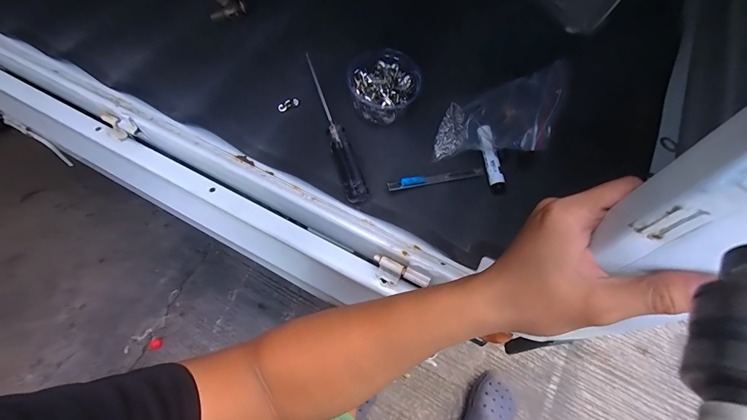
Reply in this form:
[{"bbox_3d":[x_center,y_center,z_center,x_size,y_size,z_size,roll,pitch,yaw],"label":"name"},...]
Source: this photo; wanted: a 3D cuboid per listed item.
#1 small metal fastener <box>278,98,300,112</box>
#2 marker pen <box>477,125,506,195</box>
[{"bbox_3d":[-0.115,-0.143,0.456,0.030,0.014,0.006,-28,63,-17],"label":"small metal fastener"},{"bbox_3d":[0.146,-0.064,0.417,0.019,0.012,0.089,-8,76,-5],"label":"marker pen"}]

